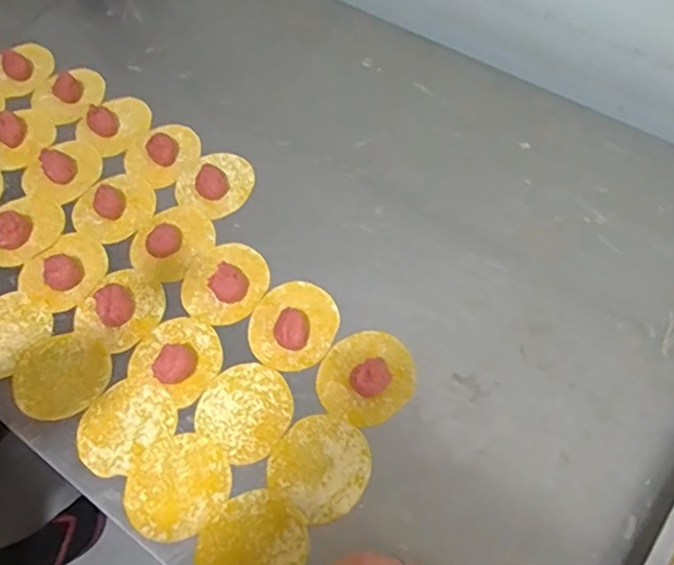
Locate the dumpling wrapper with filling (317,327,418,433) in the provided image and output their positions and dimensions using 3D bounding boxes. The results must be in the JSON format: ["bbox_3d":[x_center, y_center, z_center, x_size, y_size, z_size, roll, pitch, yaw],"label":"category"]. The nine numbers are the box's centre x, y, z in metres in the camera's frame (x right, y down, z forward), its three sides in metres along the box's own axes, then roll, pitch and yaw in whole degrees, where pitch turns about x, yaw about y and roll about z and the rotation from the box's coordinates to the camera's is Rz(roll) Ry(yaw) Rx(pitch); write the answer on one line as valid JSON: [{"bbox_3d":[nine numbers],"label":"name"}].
[{"bbox_3d":[0.026,0.079,0.518,0.078,0.021,0.085,-1,63,2],"label":"dumpling wrapper with filling"}]

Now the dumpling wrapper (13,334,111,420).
[{"bbox_3d":[-0.251,0.084,0.546,0.085,0.006,0.078,-1,63,2],"label":"dumpling wrapper"}]

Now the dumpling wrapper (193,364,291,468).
[{"bbox_3d":[-0.079,0.111,0.522,0.078,0.004,0.079,-1,63,2],"label":"dumpling wrapper"}]

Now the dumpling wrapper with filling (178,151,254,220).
[{"bbox_3d":[-0.128,-0.108,0.635,0.073,0.013,0.077,28,68,16],"label":"dumpling wrapper with filling"}]

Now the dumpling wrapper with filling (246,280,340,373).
[{"bbox_3d":[-0.041,0.035,0.547,0.080,0.024,0.087,-1,63,2],"label":"dumpling wrapper with filling"}]

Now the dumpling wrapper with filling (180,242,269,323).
[{"bbox_3d":[-0.109,-0.004,0.572,0.085,0.023,0.079,-1,63,2],"label":"dumpling wrapper with filling"}]

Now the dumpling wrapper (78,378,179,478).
[{"bbox_3d":[-0.185,0.123,0.521,0.070,0.004,0.085,40,71,20],"label":"dumpling wrapper"}]

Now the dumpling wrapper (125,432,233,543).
[{"bbox_3d":[-0.131,0.168,0.495,0.077,0.004,0.084,-1,63,2],"label":"dumpling wrapper"}]

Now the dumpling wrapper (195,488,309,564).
[{"bbox_3d":[-0.066,0.207,0.466,0.085,0.004,0.077,-38,68,-16],"label":"dumpling wrapper"}]

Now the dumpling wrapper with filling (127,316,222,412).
[{"bbox_3d":[-0.143,0.065,0.541,0.078,0.021,0.074,-1,63,2],"label":"dumpling wrapper with filling"}]

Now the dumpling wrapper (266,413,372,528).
[{"bbox_3d":[-0.013,0.150,0.492,0.078,0.004,0.079,-1,63,2],"label":"dumpling wrapper"}]

